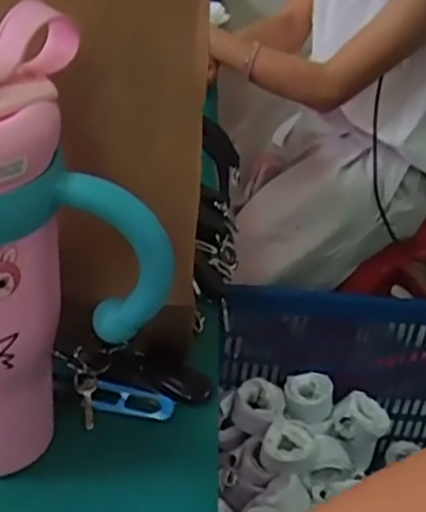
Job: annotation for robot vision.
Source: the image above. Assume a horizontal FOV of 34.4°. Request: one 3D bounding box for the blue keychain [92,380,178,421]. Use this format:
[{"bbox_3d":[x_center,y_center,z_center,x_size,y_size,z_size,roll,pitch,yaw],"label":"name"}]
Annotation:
[{"bbox_3d":[-0.060,0.109,0.513,0.061,0.004,0.021,11,62,2],"label":"blue keychain"}]

